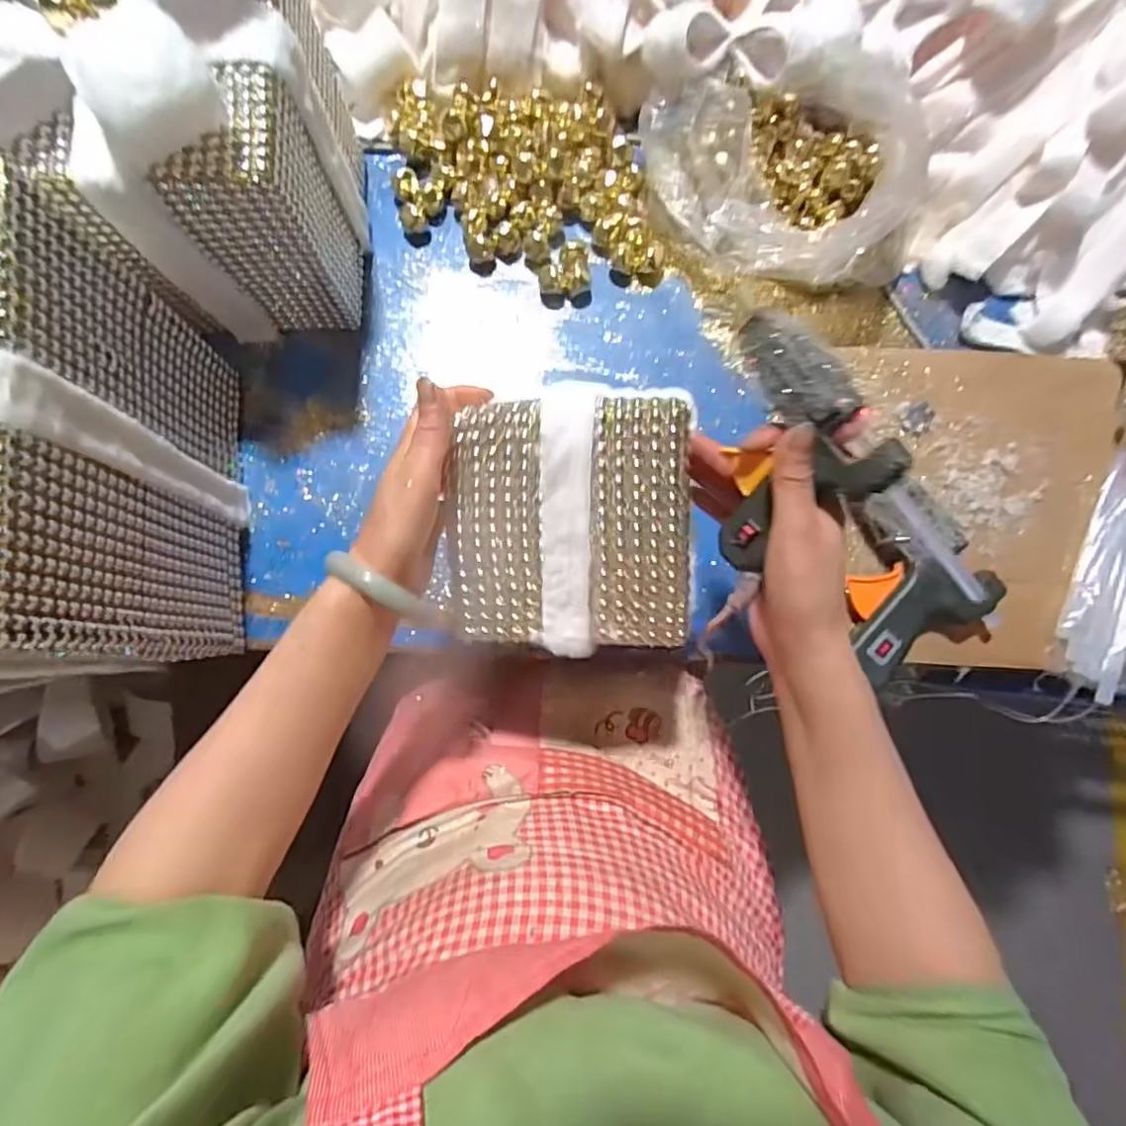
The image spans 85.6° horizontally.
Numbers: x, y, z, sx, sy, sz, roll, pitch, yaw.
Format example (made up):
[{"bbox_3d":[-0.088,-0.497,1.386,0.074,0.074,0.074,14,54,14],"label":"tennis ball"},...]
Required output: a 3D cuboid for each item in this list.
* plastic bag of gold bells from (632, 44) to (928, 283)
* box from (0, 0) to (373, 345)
[{"bbox_3d":[0.207,-0.354,0.537,0.236,0.107,0.201,-16,83,-4],"label":"plastic bag of gold bells"},{"bbox_3d":[-0.278,-0.318,0.454,0.202,0.243,0.193,-4,82,-3],"label":"box"}]

